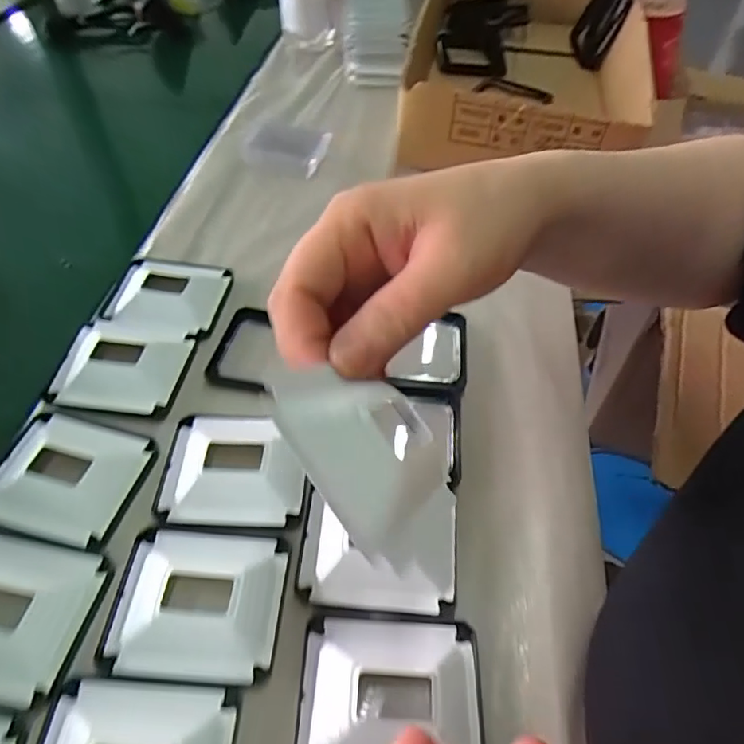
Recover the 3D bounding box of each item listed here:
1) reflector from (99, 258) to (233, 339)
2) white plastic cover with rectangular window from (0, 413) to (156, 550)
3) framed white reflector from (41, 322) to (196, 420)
[{"bbox_3d":[-0.149,-0.058,0.386,0.082,0.016,0.067,8,52,4],"label":"reflector"},{"bbox_3d":[-0.168,0.054,0.294,0.079,0.011,0.065,13,52,8],"label":"white plastic cover with rectangular window"},{"bbox_3d":[-0.162,-0.006,0.340,0.083,0.014,0.062,8,52,5],"label":"framed white reflector"}]

